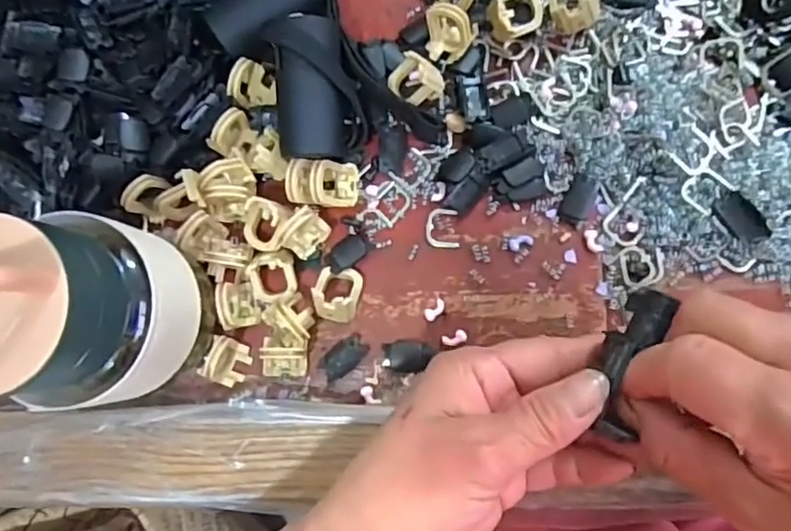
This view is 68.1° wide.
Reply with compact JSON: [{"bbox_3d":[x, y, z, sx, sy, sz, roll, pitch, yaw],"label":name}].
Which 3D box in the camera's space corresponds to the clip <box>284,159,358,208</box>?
[{"bbox_3d":[-0.035,-0.040,0.282,0.036,0.013,0.021,1,97,-24],"label":"clip"}]

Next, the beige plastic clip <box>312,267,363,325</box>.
[{"bbox_3d":[-0.028,0.014,0.280,0.020,0.017,0.026,10,86,8],"label":"beige plastic clip"}]

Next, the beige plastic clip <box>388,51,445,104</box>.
[{"bbox_3d":[0.009,-0.090,0.282,0.025,0.014,0.022,37,90,9],"label":"beige plastic clip"}]

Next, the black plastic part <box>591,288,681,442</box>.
[{"bbox_3d":[0.082,0.034,0.208,0.016,0.015,0.053,20,85,9],"label":"black plastic part"}]

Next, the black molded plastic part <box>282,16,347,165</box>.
[{"bbox_3d":[-0.038,-0.082,0.271,0.027,0.023,0.063,3,102,10],"label":"black molded plastic part"}]

